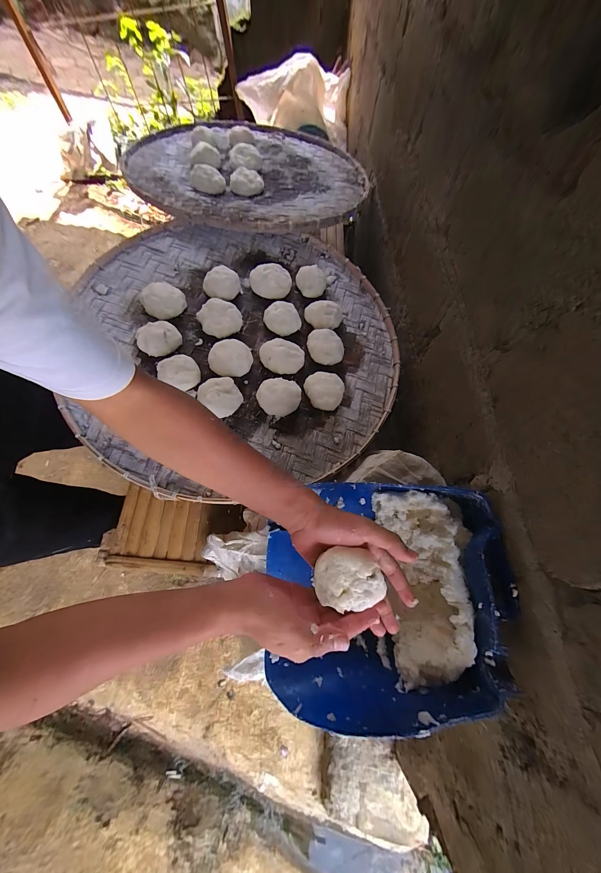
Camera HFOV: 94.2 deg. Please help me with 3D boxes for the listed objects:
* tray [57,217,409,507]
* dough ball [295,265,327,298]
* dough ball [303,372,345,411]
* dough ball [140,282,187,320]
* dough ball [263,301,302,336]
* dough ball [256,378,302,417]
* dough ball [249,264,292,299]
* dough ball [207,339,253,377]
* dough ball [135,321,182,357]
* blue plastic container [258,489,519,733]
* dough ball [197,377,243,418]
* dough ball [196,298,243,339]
[{"bbox_3d":[-0.122,-0.211,0.620,0.705,0.091,0.669,-4,69,-5],"label":"tray"},{"bbox_3d":[0.026,-0.391,0.705,0.078,0.031,0.070,6,69,-1],"label":"dough ball"},{"bbox_3d":[0.049,-0.097,0.587,0.083,0.034,0.078,1,69,-3],"label":"dough ball"},{"bbox_3d":[-0.306,-0.299,0.614,0.079,0.034,0.075,1,69,-3],"label":"dough ball"},{"bbox_3d":[-0.040,-0.273,0.637,0.076,0.036,0.074,1,69,-3],"label":"dough ball"},{"bbox_3d":[-0.043,-0.083,0.558,0.086,0.050,0.072,5,69,-1],"label":"dough ball"},{"bbox_3d":[-0.072,-0.378,0.672,0.097,0.036,0.074,-8,70,-6],"label":"dough ball"},{"bbox_3d":[-0.146,-0.167,0.586,0.086,0.040,0.081,12,69,2],"label":"dough ball"},{"bbox_3d":[-0.293,-0.203,0.577,0.084,0.044,0.074,-32,74,-14],"label":"dough ball"},{"bbox_3d":[0.123,0.233,0.428,0.337,0.116,0.301,2,69,-2],"label":"blue plastic container"},{"bbox_3d":[-0.154,-0.077,0.542,0.071,0.053,0.072,1,69,-3],"label":"dough ball"},{"bbox_3d":[-0.180,-0.263,0.618,0.089,0.041,0.088,1,69,-3],"label":"dough ball"}]

